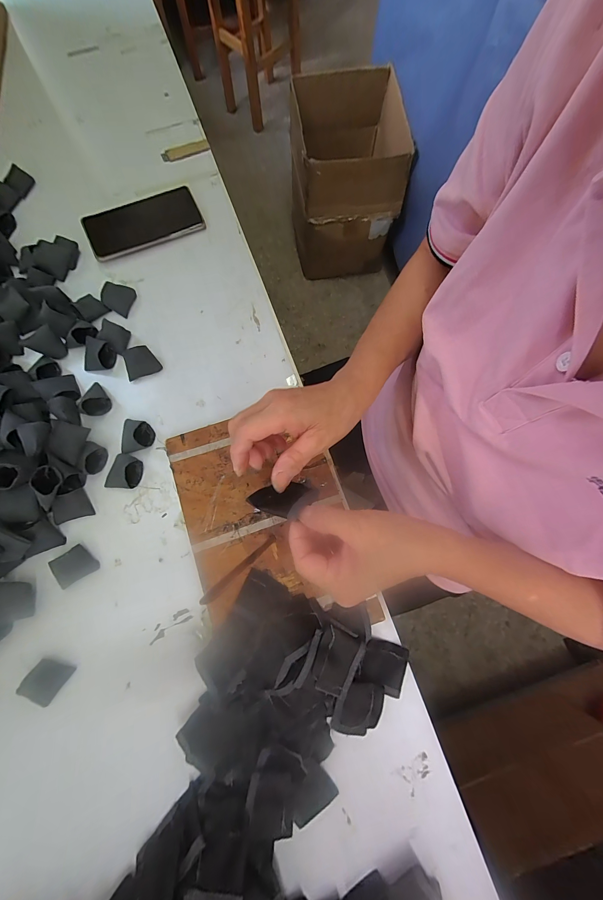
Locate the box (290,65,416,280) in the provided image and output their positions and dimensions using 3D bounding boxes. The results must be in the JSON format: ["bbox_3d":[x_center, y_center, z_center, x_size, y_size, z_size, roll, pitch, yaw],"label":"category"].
[{"bbox_3d":[0.156,-0.966,1.097,0.364,0.399,0.420,-5,77,0],"label":"box"}]

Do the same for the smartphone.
[{"bbox_3d":[-0.228,-0.328,0.439,0.160,0.015,0.078,-25,79,-5],"label":"smartphone"}]

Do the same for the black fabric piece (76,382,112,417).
[{"bbox_3d":[-0.261,-0.062,0.371,0.034,0.020,0.041,-38,81,-8],"label":"black fabric piece"}]

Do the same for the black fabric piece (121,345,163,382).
[{"bbox_3d":[-0.209,-0.114,0.389,0.040,0.027,0.032,-23,79,-5],"label":"black fabric piece"}]

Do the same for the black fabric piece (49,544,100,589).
[{"bbox_3d":[-0.258,0.131,0.339,0.041,0.010,0.035,-36,81,-7],"label":"black fabric piece"}]

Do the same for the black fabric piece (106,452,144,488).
[{"bbox_3d":[-0.211,0.025,0.353,0.037,0.022,0.042,15,78,3],"label":"black fabric piece"}]

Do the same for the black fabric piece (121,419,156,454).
[{"bbox_3d":[-0.201,-0.019,0.363,0.038,0.017,0.041,-2,78,-1],"label":"black fabric piece"}]

